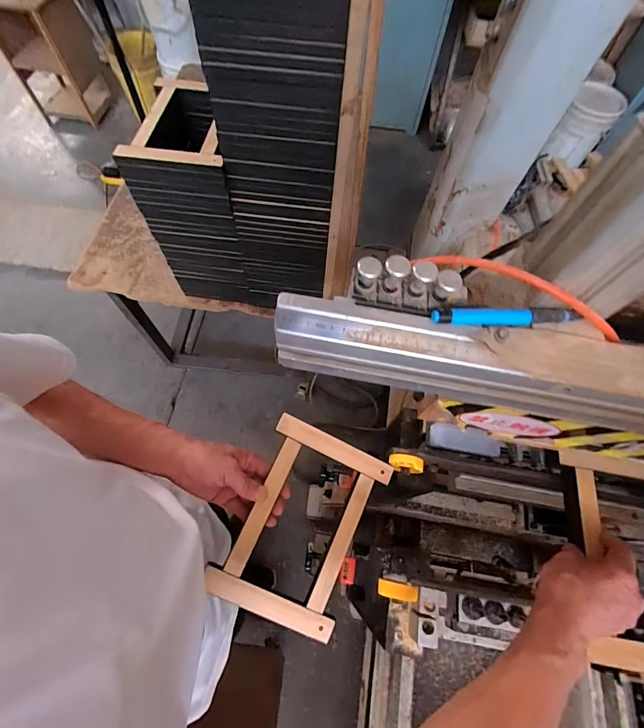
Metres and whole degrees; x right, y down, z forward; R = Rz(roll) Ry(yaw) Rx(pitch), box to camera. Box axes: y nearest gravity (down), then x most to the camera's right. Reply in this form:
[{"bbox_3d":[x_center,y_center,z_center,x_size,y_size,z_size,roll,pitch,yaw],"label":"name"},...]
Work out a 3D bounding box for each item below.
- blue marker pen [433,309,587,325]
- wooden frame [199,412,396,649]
[{"bbox_3d":[0.149,-0.038,0.287,0.122,0.010,0.012,-2,65,-4],"label":"blue marker pen"},{"bbox_3d":[-0.024,0.213,0.479,0.174,0.015,0.236,27,74,-6],"label":"wooden frame"}]

